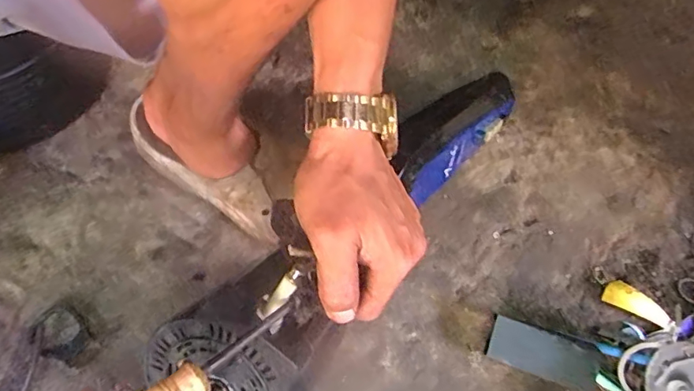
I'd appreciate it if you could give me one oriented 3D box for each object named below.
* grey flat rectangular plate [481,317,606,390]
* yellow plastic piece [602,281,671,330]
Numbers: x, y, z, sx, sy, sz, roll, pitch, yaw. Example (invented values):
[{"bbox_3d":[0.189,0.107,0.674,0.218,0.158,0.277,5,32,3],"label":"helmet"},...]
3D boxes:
[{"bbox_3d":[0.180,0.144,0.475,0.099,0.025,0.041,14,72,12],"label":"grey flat rectangular plate"},{"bbox_3d":[0.282,0.108,0.505,0.061,0.021,0.021,39,63,21],"label":"yellow plastic piece"}]

